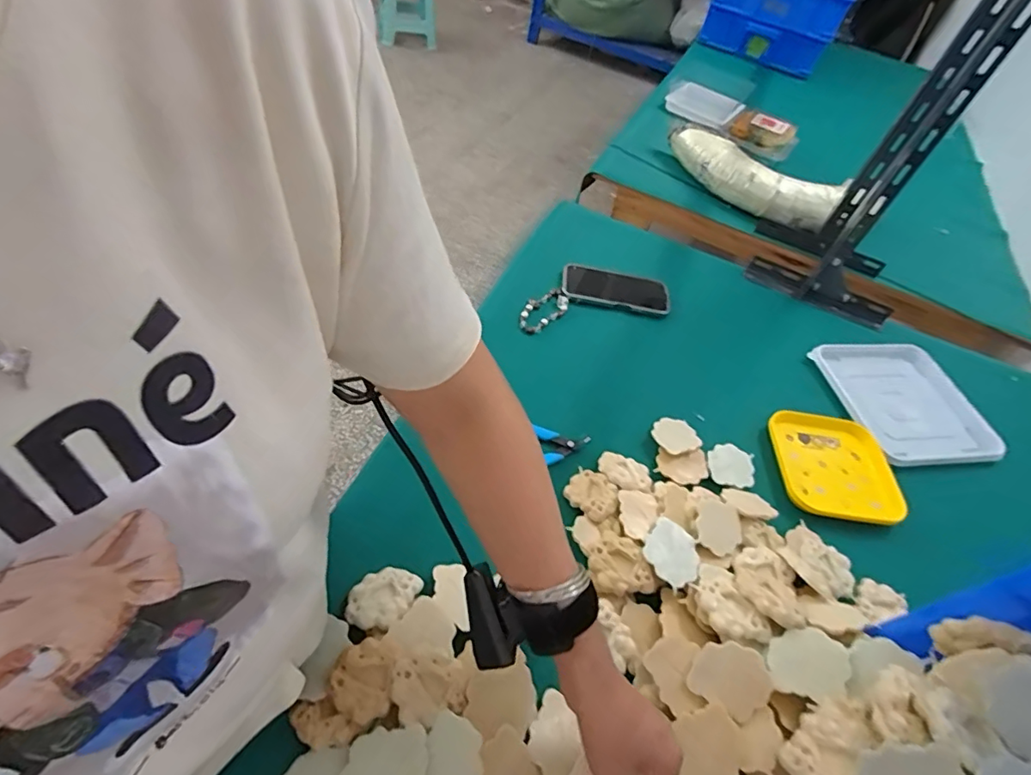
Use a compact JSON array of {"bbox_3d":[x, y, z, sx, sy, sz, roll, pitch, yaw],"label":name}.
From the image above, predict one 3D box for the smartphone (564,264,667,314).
[{"bbox_3d":[0.160,-0.160,0.834,0.170,0.008,0.083,11,53,-3],"label":"smartphone"}]

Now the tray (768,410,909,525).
[{"bbox_3d":[0.410,0.101,0.666,0.146,0.025,0.154,5,50,-8],"label":"tray"}]

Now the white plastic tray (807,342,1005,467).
[{"bbox_3d":[0.569,0.014,0.764,0.215,0.025,0.214,2,51,-11],"label":"white plastic tray"}]

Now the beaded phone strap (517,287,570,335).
[{"bbox_3d":[0.041,-0.116,0.775,0.047,0.007,0.106,39,54,20],"label":"beaded phone strap"}]

